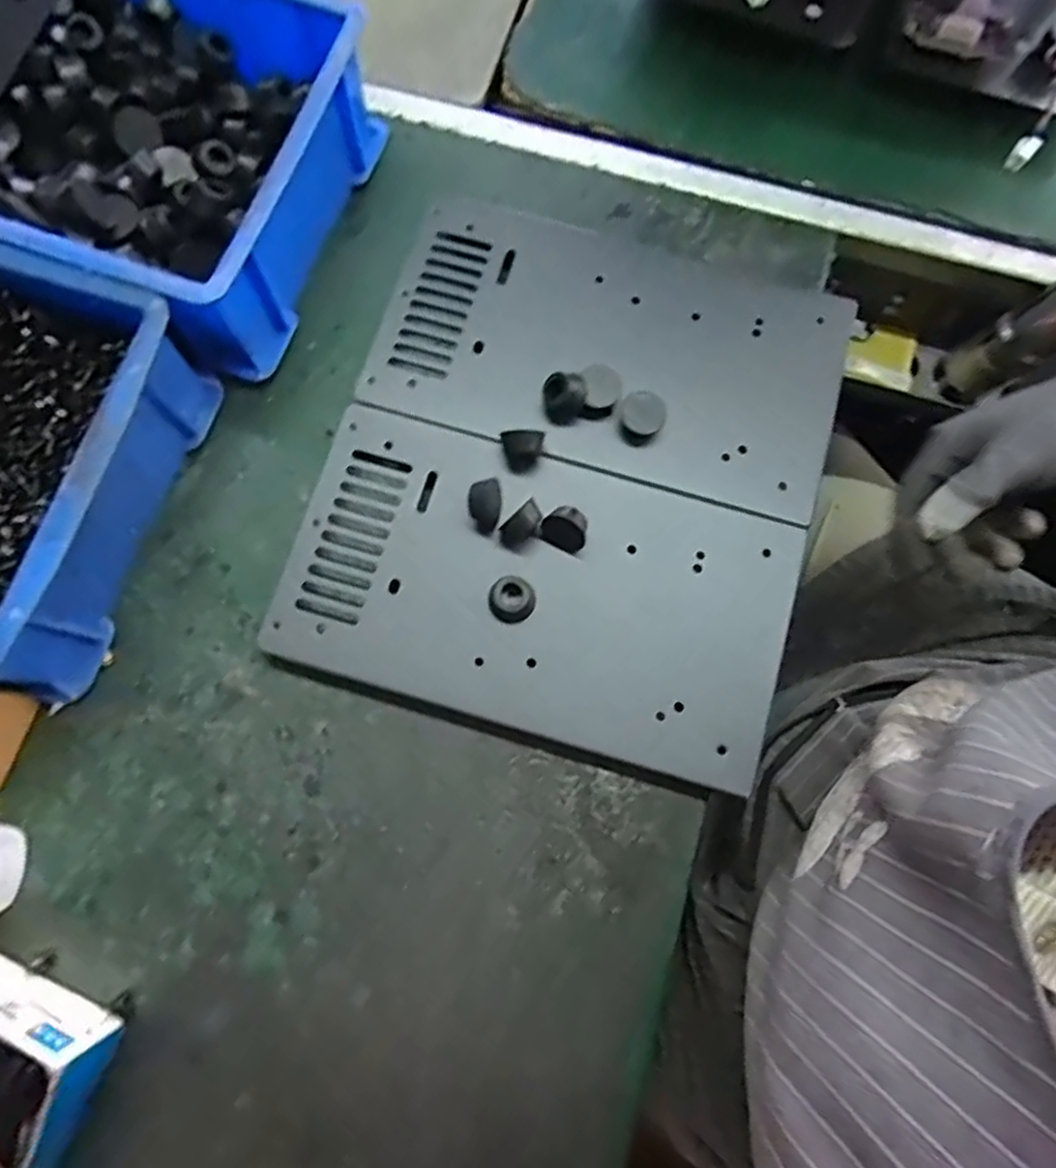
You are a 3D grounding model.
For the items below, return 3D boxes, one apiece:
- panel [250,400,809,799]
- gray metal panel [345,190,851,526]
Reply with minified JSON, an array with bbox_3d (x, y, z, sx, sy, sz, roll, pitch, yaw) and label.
[{"bbox_3d":[0.005,0.000,0.385,0.261,0.014,0.147,17,77,3],"label":"panel"},{"bbox_3d":[0.052,-0.143,0.423,0.265,0.018,0.156,17,75,3],"label":"gray metal panel"}]

